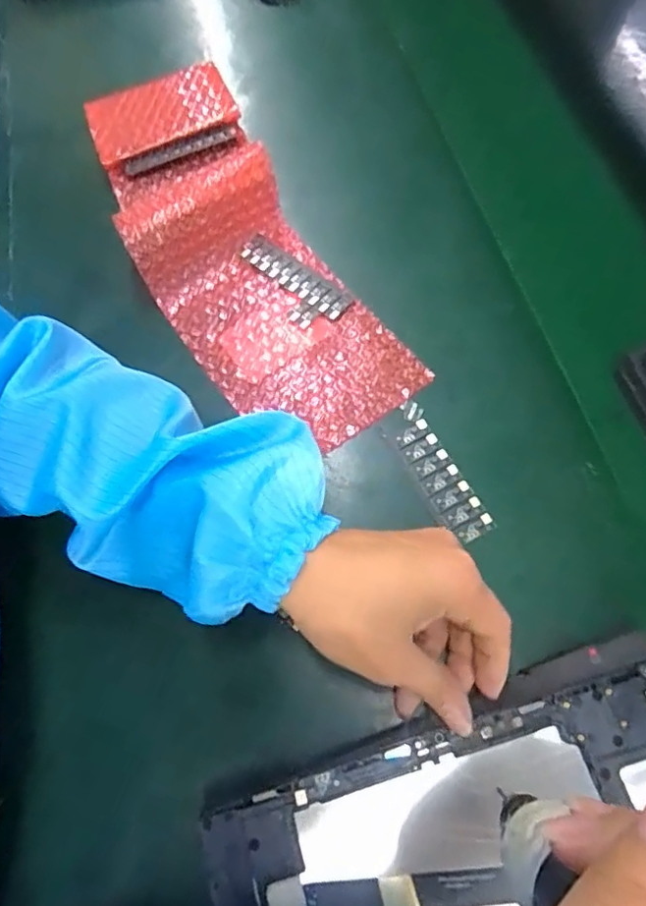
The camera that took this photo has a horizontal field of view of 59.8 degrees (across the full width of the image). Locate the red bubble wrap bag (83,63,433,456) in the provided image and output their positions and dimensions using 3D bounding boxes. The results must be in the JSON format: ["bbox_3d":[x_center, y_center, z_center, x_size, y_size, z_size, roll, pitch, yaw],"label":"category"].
[{"bbox_3d":[-0.078,-0.171,0.425,0.135,0.052,0.382,-28,68,-9],"label":"red bubble wrap bag"}]

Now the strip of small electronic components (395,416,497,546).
[{"bbox_3d":[0.073,0.017,0.346,0.025,0.007,0.079,-26,67,-8],"label":"strip of small electronic components"}]

